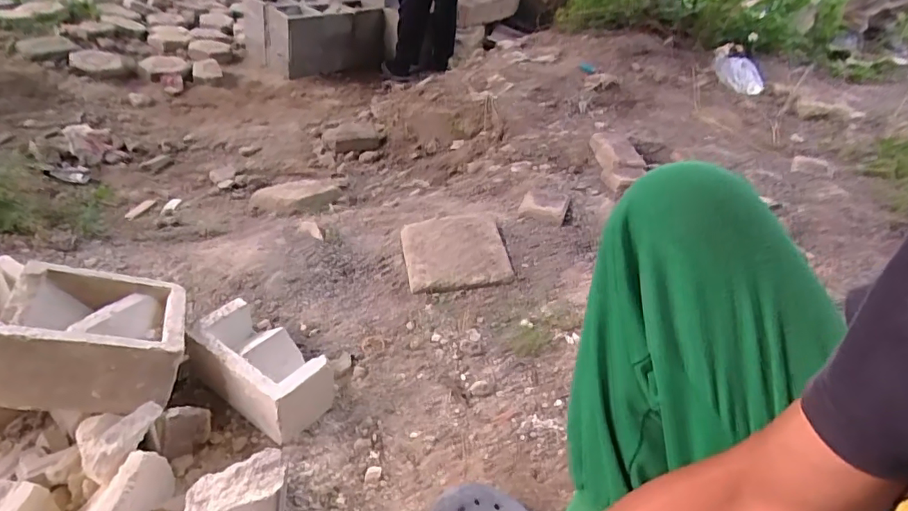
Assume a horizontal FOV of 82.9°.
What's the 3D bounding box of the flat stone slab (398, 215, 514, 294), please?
[{"bbox_3d":[-0.001,-0.013,1.033,0.199,0.042,0.190,-2,37,-14],"label":"flat stone slab"}]

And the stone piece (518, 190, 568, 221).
[{"bbox_3d":[0.214,-0.124,1.208,0.101,0.019,0.145,17,37,11],"label":"stone piece"}]

